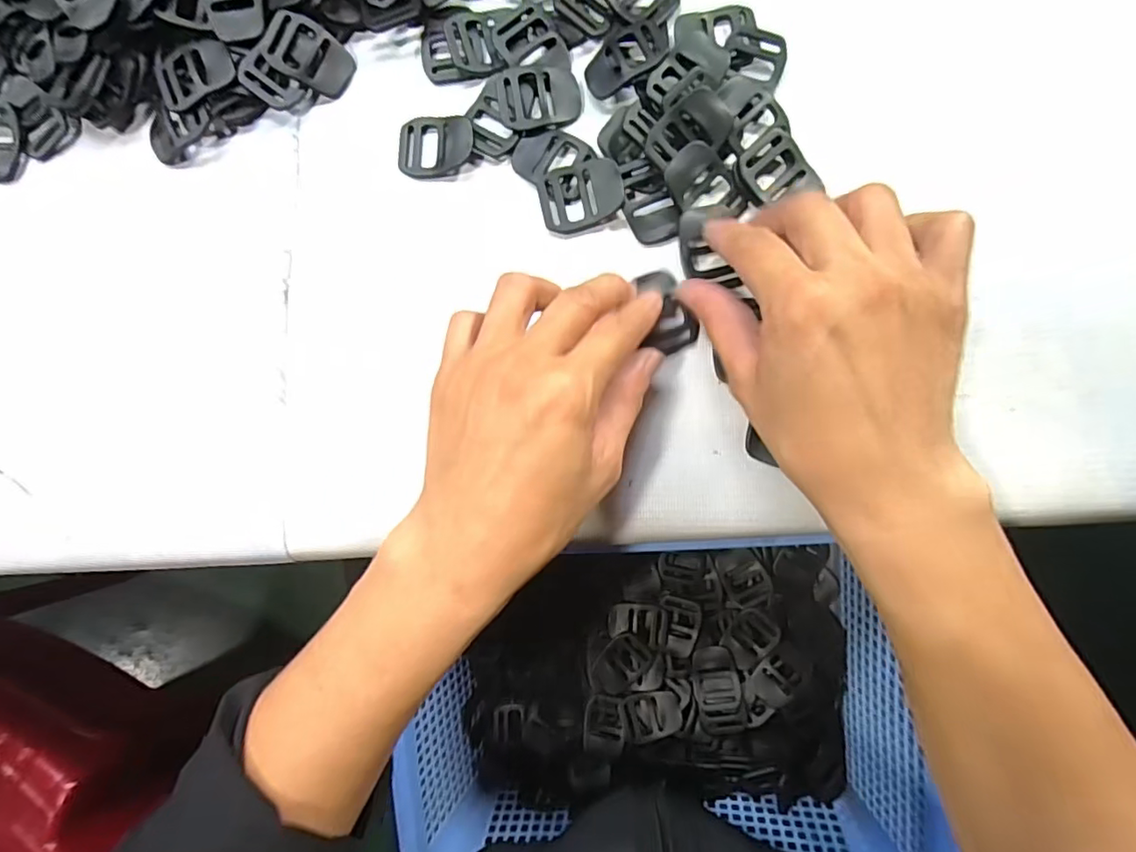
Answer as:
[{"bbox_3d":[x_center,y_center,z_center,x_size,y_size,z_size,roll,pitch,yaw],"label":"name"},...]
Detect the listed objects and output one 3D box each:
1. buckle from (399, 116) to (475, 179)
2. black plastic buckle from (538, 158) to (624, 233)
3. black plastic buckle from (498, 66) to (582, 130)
[{"bbox_3d":[-0.064,-0.135,0.271,0.038,0.007,0.028,4,86,6],"label":"buckle"},{"bbox_3d":[0.006,-0.108,0.261,0.038,0.006,0.030,-17,84,4],"label":"black plastic buckle"},{"bbox_3d":[-0.014,-0.156,0.267,0.038,0.006,0.030,-4,85,5],"label":"black plastic buckle"}]

